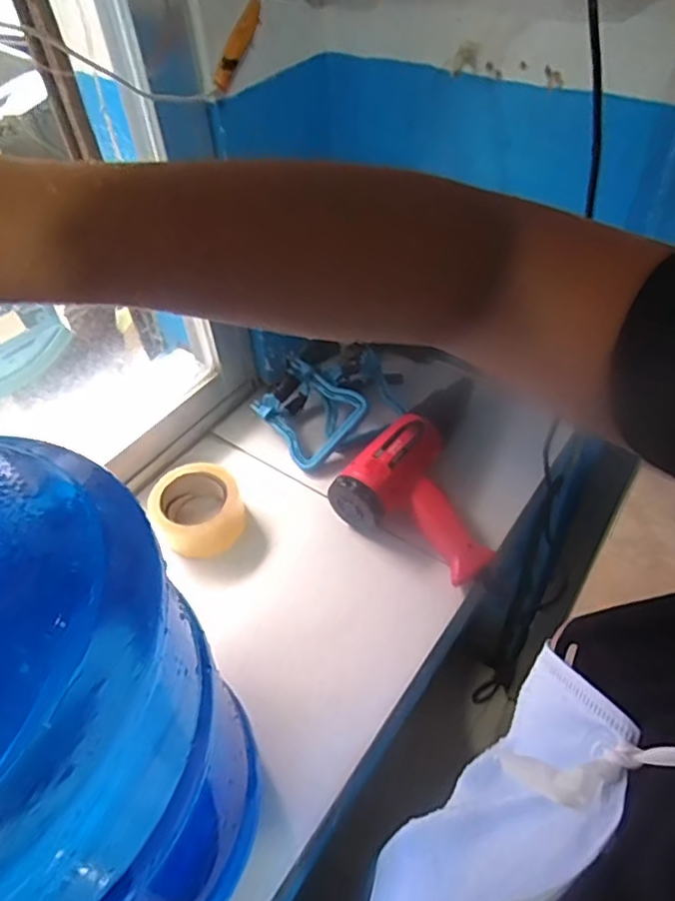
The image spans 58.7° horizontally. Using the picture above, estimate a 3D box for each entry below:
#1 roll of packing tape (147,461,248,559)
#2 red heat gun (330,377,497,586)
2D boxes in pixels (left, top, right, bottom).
[{"bbox_3d":[-0.166,0.072,0.718,0.105,0.056,0.110,-3,48,3],"label":"roll of packing tape"},{"bbox_3d":[0.136,0.021,0.727,0.180,0.079,0.235,27,56,26],"label":"red heat gun"}]

